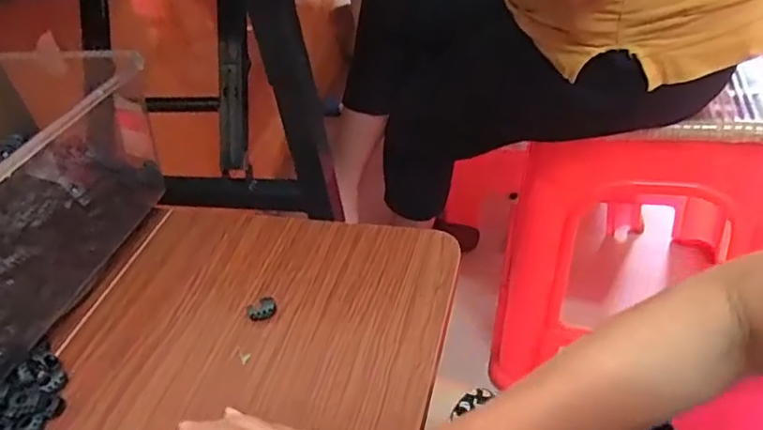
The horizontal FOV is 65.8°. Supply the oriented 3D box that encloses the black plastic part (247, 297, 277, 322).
[{"bbox_3d":[-0.093,0.074,0.460,0.022,0.010,0.015,-22,40,-18],"label":"black plastic part"}]

